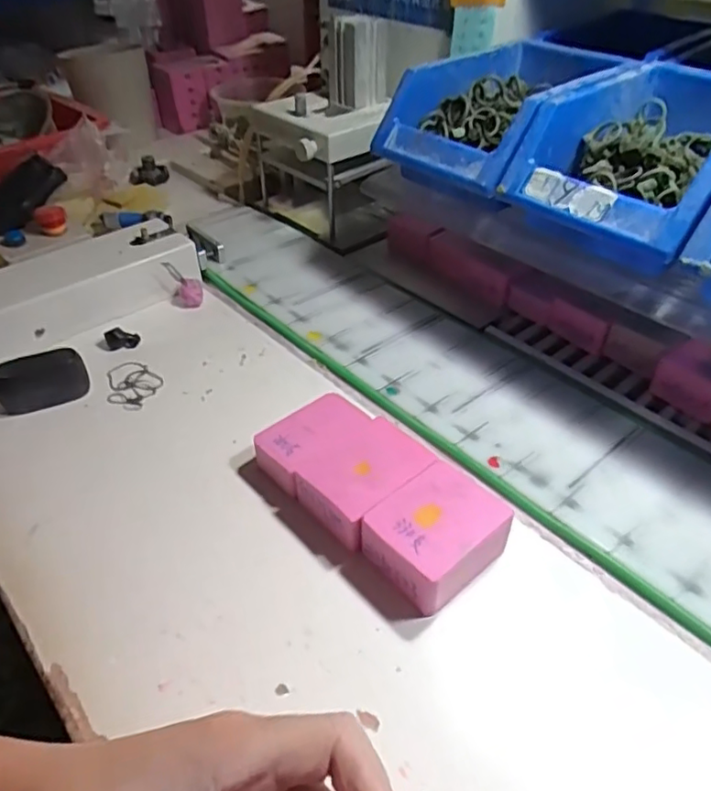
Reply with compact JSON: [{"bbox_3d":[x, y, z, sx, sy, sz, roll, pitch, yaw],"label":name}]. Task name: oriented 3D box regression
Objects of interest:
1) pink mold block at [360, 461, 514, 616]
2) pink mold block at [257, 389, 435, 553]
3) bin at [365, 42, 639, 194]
[{"bbox_3d":[0.045,0.078,0.340,0.067,0.035,0.054,-31,50,-28],"label":"pink mold block"},{"bbox_3d":[0.006,0.053,0.368,0.073,0.034,0.053,-32,50,-28],"label":"pink mold block"},{"bbox_3d":[0.121,-0.223,0.477,0.189,0.067,0.120,-31,49,-31],"label":"bin"}]

